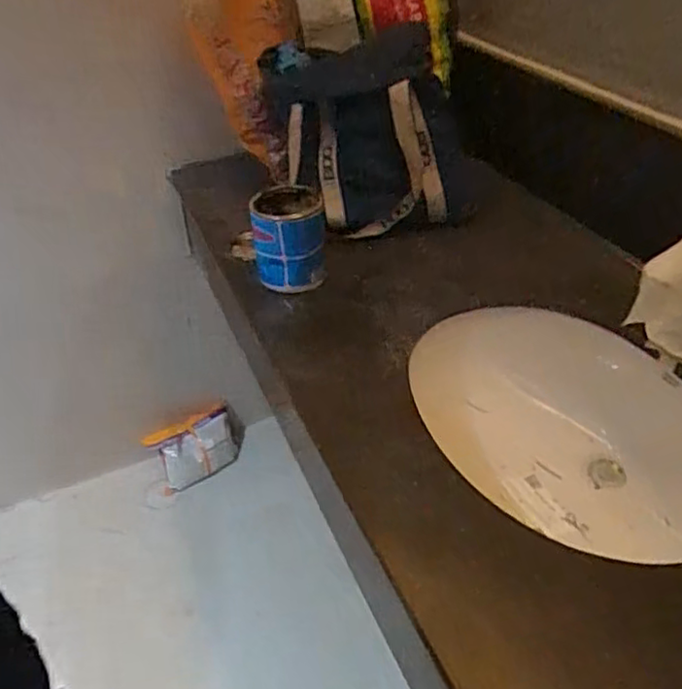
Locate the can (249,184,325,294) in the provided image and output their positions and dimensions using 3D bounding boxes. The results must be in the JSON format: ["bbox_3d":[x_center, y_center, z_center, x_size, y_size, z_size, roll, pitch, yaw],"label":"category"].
[{"bbox_3d":[-0.077,-0.158,0.952,0.109,0.116,0.105,-3,39,1],"label":"can"}]

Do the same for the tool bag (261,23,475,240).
[{"bbox_3d":[0.049,-0.335,1.047,0.269,0.252,0.233,-16,40,-15],"label":"tool bag"}]

